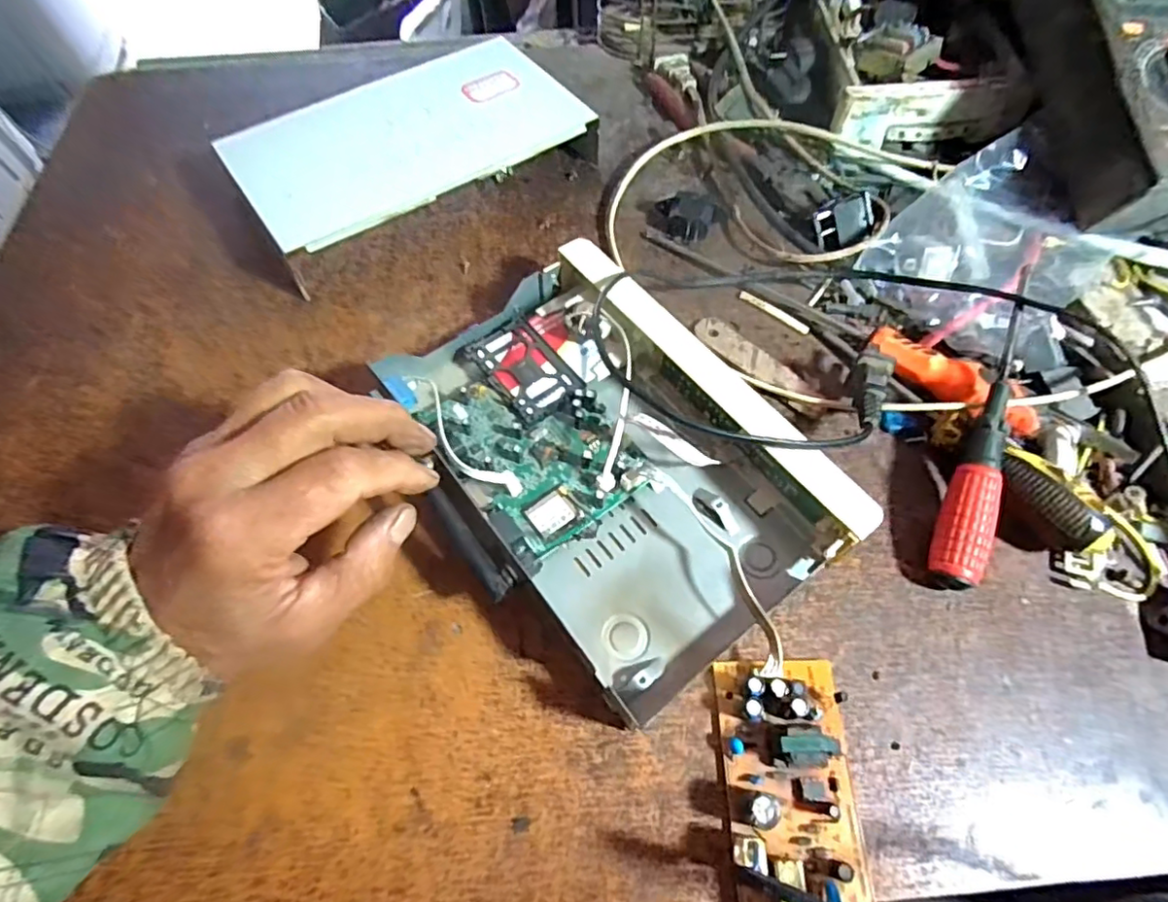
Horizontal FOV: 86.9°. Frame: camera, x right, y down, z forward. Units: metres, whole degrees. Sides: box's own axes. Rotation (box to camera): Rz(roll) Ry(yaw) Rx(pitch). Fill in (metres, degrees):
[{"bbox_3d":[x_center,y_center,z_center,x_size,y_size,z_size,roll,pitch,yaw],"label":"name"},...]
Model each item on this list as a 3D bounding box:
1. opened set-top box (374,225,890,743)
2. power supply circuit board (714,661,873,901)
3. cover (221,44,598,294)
[{"bbox_3d":[0.006,0.000,0.309,0.159,0.039,0.224,-36,67,-18],"label":"opened set-top box"},{"bbox_3d":[0.084,0.135,0.244,0.052,0.022,0.099,2,61,1],"label":"power supply circuit board"},{"bbox_3d":[-0.115,-0.199,0.417,0.224,0.042,0.123,-32,66,-16],"label":"cover"}]

